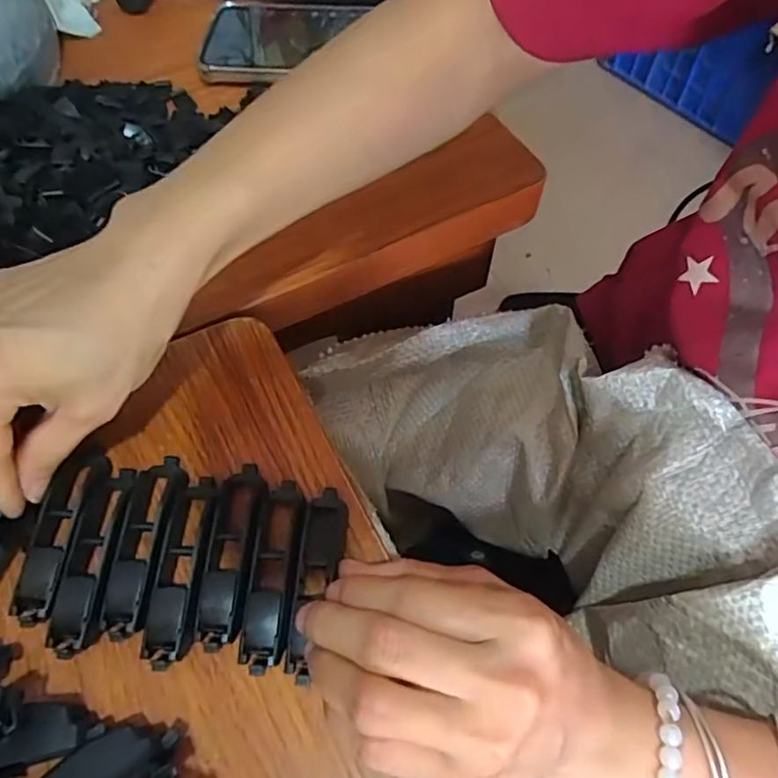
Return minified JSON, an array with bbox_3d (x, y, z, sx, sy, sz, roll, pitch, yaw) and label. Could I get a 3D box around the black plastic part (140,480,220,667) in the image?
[{"bbox_3d":[-0.085,0.073,0.244,0.019,0.014,0.077,2,60,0],"label":"black plastic part"}]

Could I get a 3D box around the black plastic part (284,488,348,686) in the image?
[{"bbox_3d":[-0.030,0.076,0.240,0.018,0.008,0.078,9,54,4],"label":"black plastic part"}]

